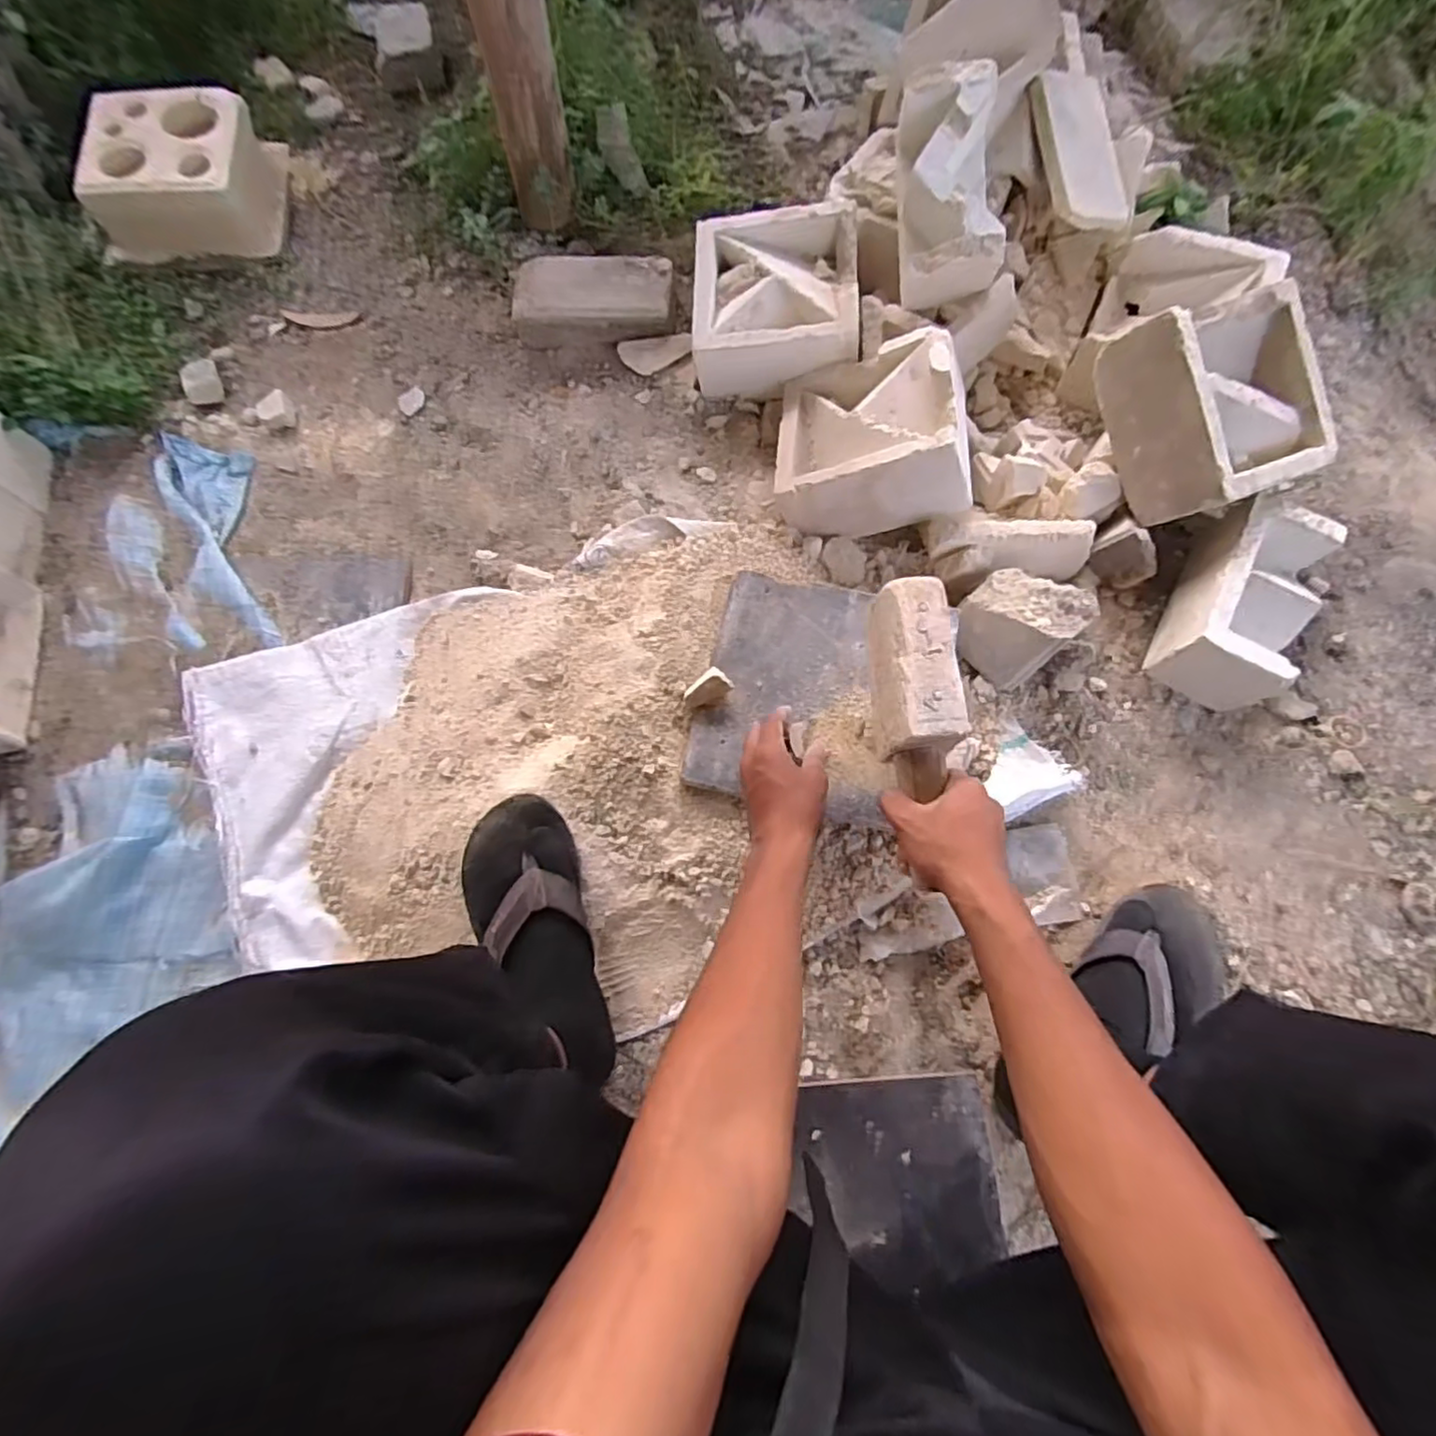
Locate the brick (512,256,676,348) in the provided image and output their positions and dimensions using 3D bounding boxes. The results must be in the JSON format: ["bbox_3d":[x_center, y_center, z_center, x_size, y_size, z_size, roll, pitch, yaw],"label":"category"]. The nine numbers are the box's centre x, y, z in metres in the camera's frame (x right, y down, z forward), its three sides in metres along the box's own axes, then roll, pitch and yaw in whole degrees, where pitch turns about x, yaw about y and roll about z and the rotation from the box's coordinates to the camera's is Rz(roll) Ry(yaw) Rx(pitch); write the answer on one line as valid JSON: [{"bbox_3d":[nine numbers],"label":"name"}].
[{"bbox_3d":[-0.169,-0.567,0.900,0.214,0.057,0.110,2,73,2],"label":"brick"}]

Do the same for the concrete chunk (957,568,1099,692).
[{"bbox_3d":[0.323,-0.105,0.708,0.109,0.071,0.108,-43,77,-11],"label":"concrete chunk"}]

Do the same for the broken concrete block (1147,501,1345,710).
[{"bbox_3d":[0.579,-0.127,0.715,0.108,0.092,0.199,27,75,9],"label":"broken concrete block"}]

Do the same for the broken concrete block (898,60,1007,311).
[{"bbox_3d":[0.272,-0.611,0.768,0.103,0.105,0.218,-7,97,-1],"label":"broken concrete block"}]

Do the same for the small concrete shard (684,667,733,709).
[{"bbox_3d":[-0.011,-0.027,0.656,0.046,0.027,0.030,-37,76,-9],"label":"small concrete shard"}]

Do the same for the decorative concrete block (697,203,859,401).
[{"bbox_3d":[0.073,-0.533,0.842,0.204,0.094,0.213,2,73,2],"label":"decorative concrete block"}]

